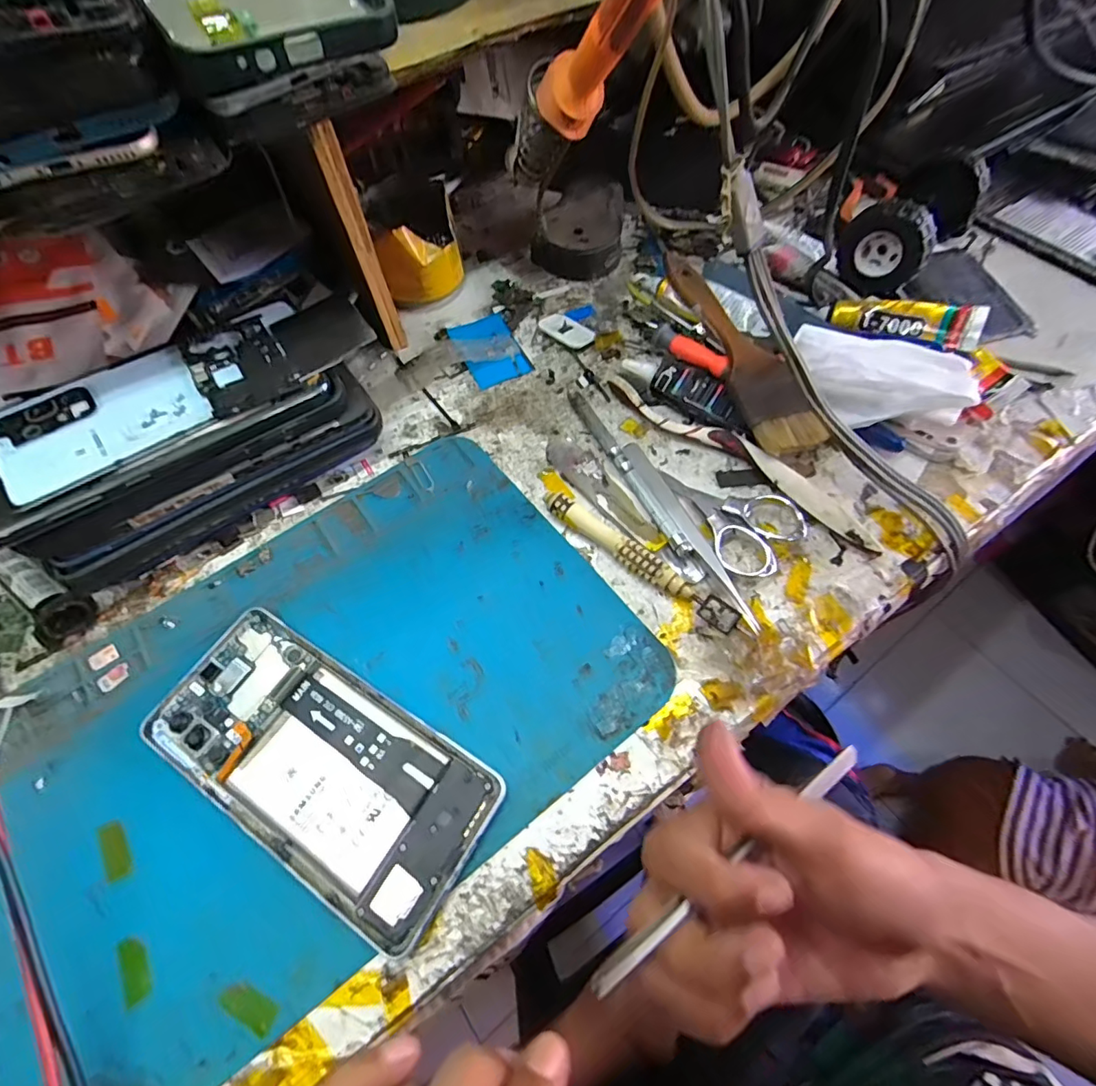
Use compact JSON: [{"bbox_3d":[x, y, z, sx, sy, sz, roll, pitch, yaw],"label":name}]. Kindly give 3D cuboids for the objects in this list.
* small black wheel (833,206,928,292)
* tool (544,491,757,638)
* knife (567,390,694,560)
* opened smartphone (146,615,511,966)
[{"bbox_3d":[0.217,-0.193,0.341,0.017,0.047,0.053,-31,65,-13],"label":"small black wheel"},{"bbox_3d":[0.048,0.009,0.266,0.123,0.012,0.013,37,70,20],"label":"tool"},{"bbox_3d":[0.044,-0.045,0.296,0.009,0.010,0.128,-24,64,-10],"label":"knife"},{"bbox_3d":[-0.101,0.096,0.229,0.156,0.011,0.072,29,67,16],"label":"opened smartphone"}]

